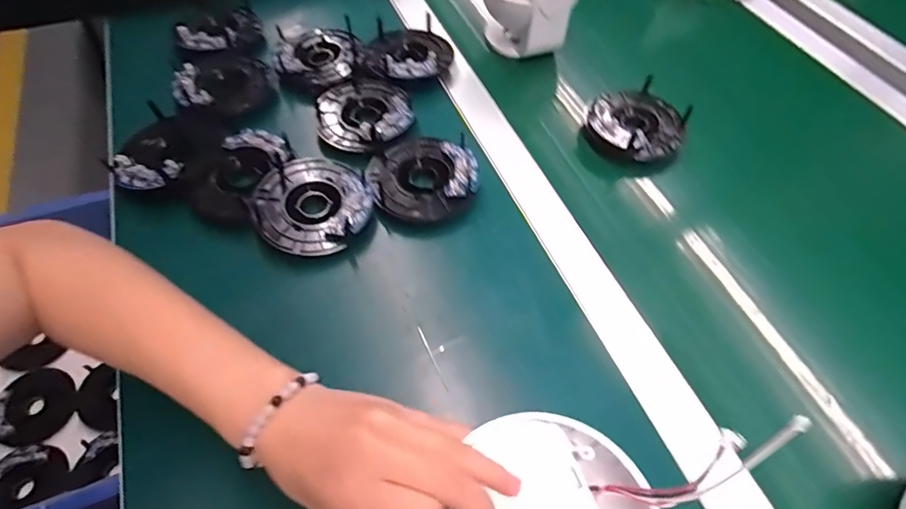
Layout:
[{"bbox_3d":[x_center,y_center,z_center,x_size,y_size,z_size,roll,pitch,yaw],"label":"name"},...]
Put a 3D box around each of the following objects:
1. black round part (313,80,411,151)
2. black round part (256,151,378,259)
[{"bbox_3d":[-0.093,-0.153,0.488,0.094,0.018,0.106,-14,58,-10],"label":"black round part"},{"bbox_3d":[-0.125,-0.046,0.421,0.097,0.011,0.101,1,56,-1],"label":"black round part"}]

